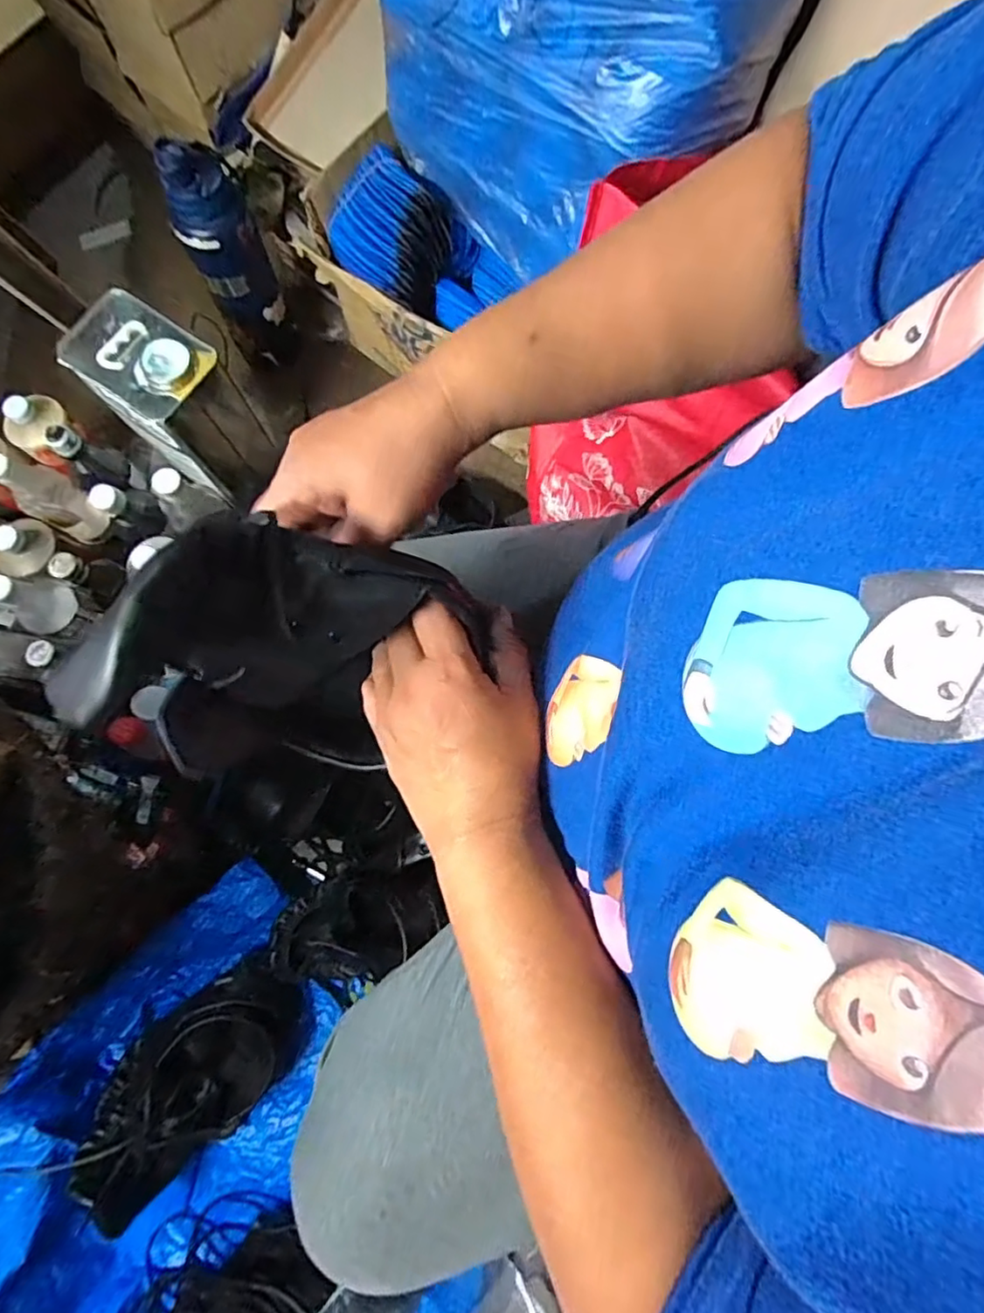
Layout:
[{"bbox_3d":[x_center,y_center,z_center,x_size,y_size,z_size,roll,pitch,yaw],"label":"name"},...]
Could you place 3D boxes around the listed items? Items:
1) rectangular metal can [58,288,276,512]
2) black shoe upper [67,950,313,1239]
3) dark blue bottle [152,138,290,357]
[{"bbox_3d":[-0.398,-0.316,0.765,0.158,0.227,0.114,36,81,5],"label":"rectangular metal can"},{"bbox_3d":[-0.327,0.468,0.675,0.246,0.115,0.146,-36,82,-7],"label":"black shoe upper"},{"bbox_3d":[-0.324,-0.497,0.756,0.068,0.258,0.092,17,80,2],"label":"dark blue bottle"}]

